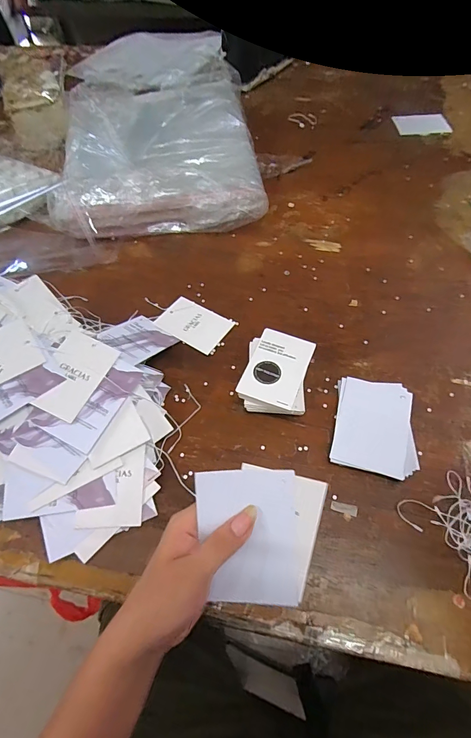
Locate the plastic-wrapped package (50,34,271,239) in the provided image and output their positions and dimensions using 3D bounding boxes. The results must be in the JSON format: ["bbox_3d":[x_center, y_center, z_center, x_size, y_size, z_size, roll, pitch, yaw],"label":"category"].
[{"bbox_3d":[-0.139,-0.400,0.641,0.328,0.084,0.464,-7,58,0],"label":"plastic-wrapped package"}]

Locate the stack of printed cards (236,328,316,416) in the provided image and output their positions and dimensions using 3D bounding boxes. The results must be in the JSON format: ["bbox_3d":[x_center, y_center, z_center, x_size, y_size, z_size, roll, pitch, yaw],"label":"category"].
[{"bbox_3d":[0.046,0.006,0.408,0.071,0.033,0.093,10,60,10],"label":"stack of printed cards"}]

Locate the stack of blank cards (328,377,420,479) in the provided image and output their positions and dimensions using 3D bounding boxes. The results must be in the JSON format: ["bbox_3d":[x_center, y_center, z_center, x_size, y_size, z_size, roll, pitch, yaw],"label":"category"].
[{"bbox_3d":[0.148,0.059,0.382,0.082,0.011,0.102,11,60,10],"label":"stack of blank cards"}]

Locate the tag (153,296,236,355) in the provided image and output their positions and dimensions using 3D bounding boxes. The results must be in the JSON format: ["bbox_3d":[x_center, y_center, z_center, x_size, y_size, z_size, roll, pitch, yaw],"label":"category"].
[{"bbox_3d":[-0.054,-0.059,0.472,0.090,0.004,0.061,29,65,20],"label":"tag"}]

